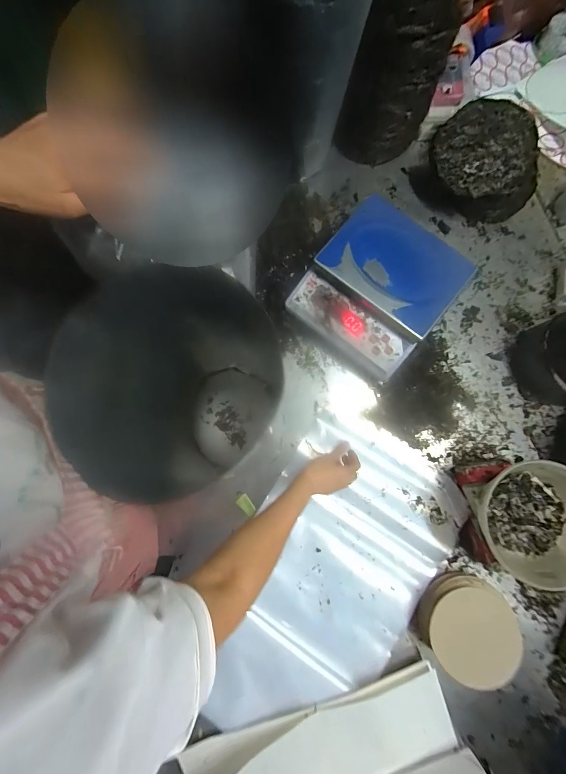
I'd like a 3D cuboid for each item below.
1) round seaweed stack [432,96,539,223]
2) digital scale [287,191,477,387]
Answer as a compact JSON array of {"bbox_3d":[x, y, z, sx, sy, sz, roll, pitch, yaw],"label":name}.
[{"bbox_3d":[0.473,-0.517,0.799,0.248,0.117,0.230,0,79,0],"label":"round seaweed stack"},{"bbox_3d":[0.199,-0.208,0.728,0.270,0.122,0.282,37,82,6],"label":"digital scale"}]

